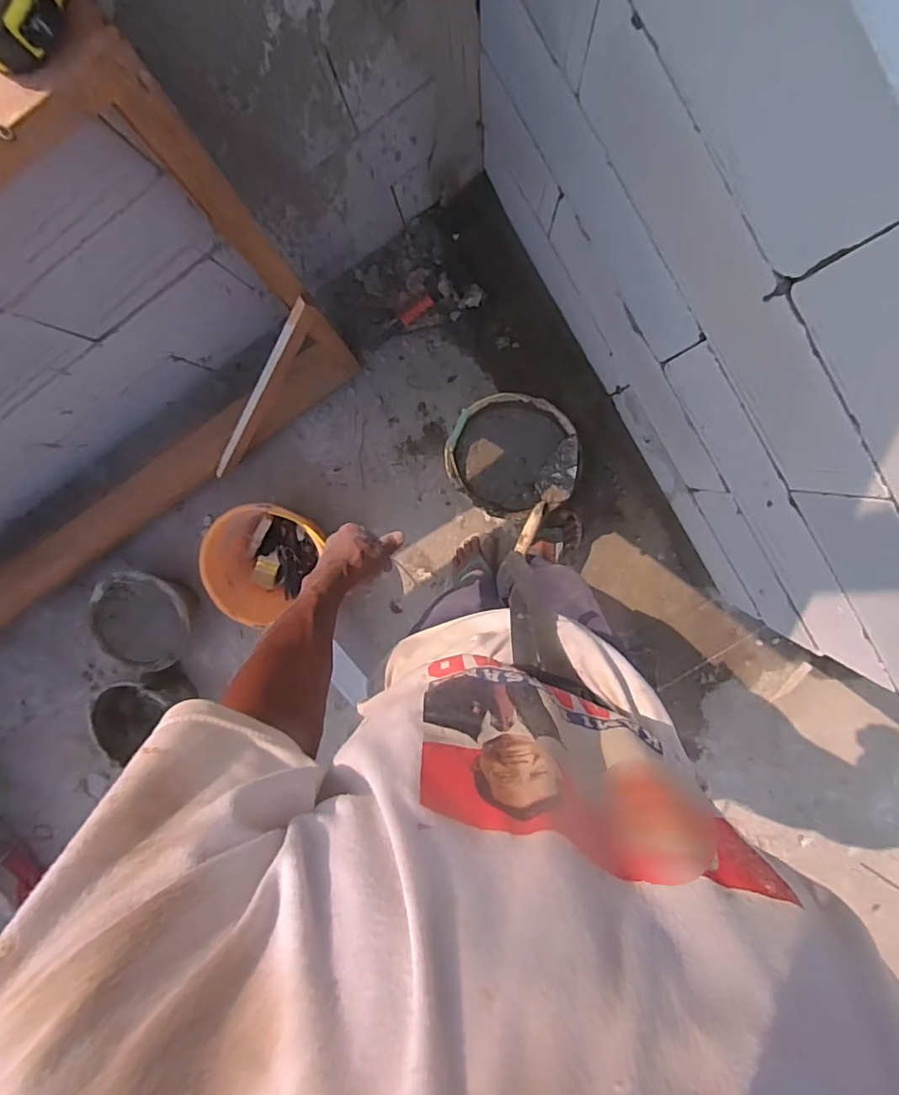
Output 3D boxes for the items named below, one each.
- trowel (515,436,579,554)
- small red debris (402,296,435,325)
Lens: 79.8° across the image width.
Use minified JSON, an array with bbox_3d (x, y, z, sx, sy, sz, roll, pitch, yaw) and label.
[{"bbox_3d":[0.219,-0.108,1.200,0.076,0.049,0.286,27,100,-1],"label":"trowel"},{"bbox_3d":[-0.077,-0.567,1.287,0.086,0.021,0.027,-33,95,8],"label":"small red debris"}]

